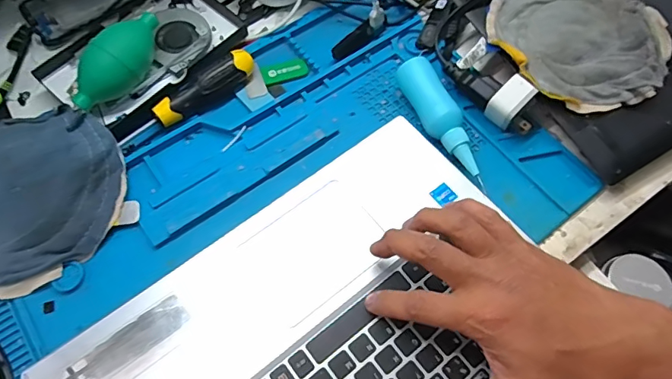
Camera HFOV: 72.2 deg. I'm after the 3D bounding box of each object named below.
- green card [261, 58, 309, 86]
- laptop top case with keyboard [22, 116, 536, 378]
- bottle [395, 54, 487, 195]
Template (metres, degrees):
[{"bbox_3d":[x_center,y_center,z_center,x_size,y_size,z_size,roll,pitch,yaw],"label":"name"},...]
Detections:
[{"bbox_3d":[-0.051,-0.118,0.460,0.045,0.004,0.023,-16,65,-9],"label":"green card"},{"bbox_3d":[-0.010,0.111,0.337,0.350,0.023,0.228,-37,70,-13],"label":"laptop top case with keyboard"},{"bbox_3d":[0.096,-0.061,0.419,0.031,0.028,0.136,-20,66,-10],"label":"bottle"}]

